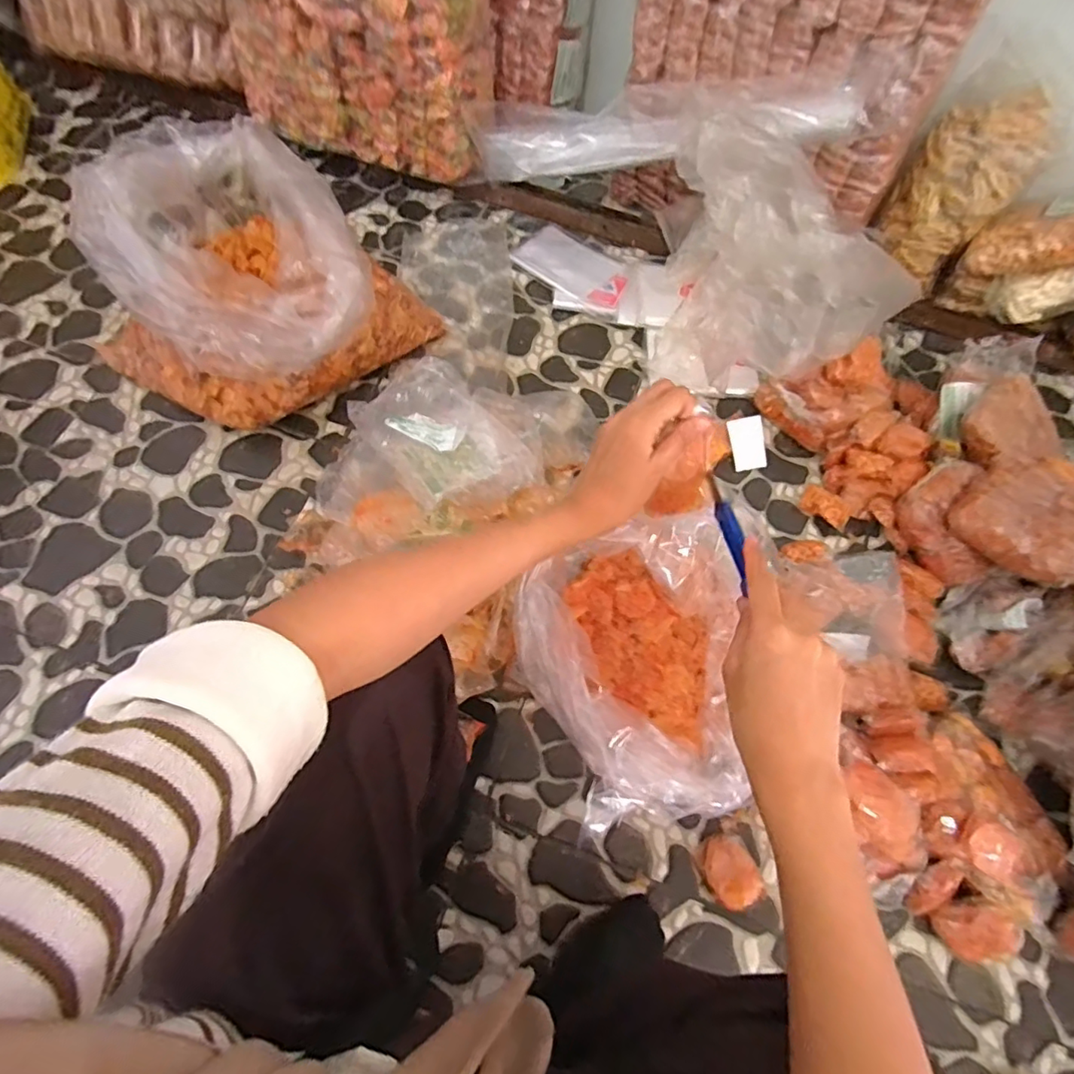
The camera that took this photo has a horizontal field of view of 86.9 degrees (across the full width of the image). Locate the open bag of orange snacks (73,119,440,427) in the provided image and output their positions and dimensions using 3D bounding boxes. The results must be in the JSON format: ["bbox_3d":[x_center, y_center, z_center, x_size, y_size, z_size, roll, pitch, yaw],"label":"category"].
[{"bbox_3d":[-0.439,-0.389,0.829,0.433,0.293,0.362,29,68,10],"label":"open bag of orange snacks"}]

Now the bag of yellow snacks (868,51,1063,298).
[{"bbox_3d":[0.670,-0.558,0.906,0.169,0.268,0.086,31,68,11],"label":"bag of yellow snacks"}]

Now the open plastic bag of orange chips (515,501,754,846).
[{"bbox_3d":[0.088,0.162,0.676,0.201,0.179,0.326,6,66,0],"label":"open plastic bag of orange chips"}]

